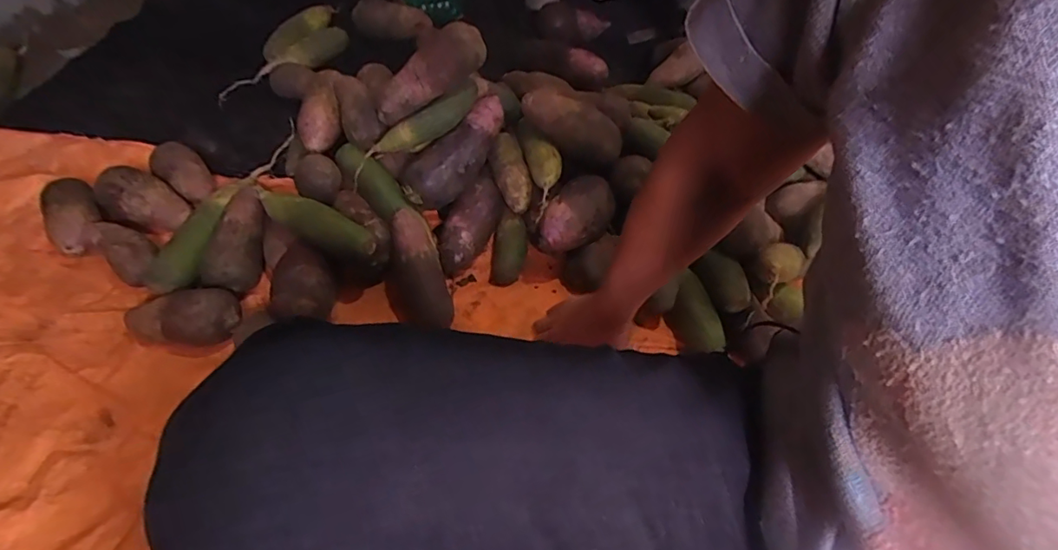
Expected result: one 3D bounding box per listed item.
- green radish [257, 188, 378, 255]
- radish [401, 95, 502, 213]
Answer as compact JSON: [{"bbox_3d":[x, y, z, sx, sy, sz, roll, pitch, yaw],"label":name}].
[{"bbox_3d":[-0.284,-0.075,0.722,0.186,0.046,0.063,20,52,10],"label":"green radish"},{"bbox_3d":[-0.101,-0.187,0.795,0.070,0.062,0.204,29,69,17],"label":"radish"}]

